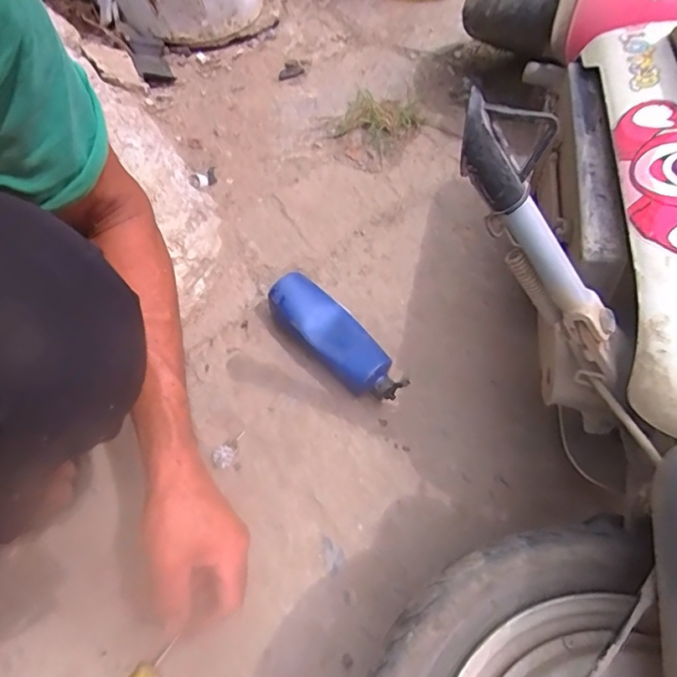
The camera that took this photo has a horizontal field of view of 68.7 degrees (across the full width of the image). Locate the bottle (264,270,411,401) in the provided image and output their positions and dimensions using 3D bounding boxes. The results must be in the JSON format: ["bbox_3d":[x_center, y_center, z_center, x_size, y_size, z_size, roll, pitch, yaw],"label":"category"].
[{"bbox_3d":[-0.005,0.004,0.623,0.071,0.059,0.206,-39,69,-22],"label":"bottle"}]

